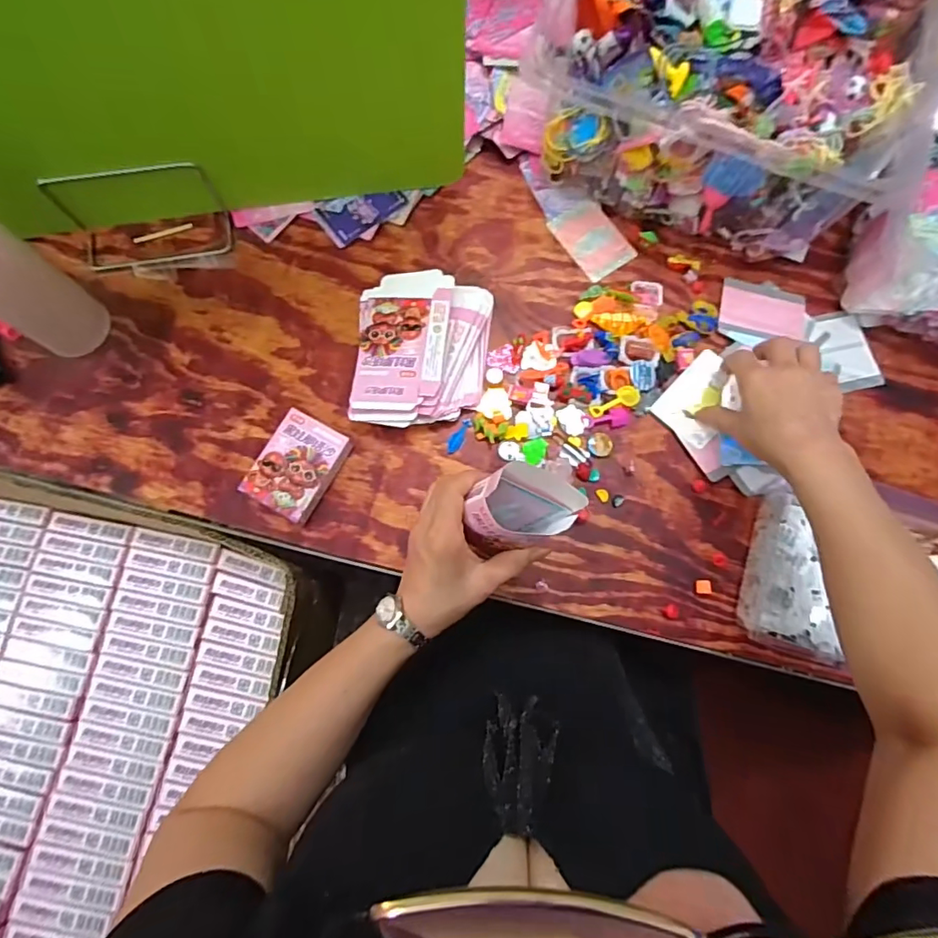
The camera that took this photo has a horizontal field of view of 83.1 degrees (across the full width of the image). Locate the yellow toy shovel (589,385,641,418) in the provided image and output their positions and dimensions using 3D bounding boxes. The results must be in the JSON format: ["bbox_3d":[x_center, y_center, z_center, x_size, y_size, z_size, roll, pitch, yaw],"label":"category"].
[{"bbox_3d":[0.146,-0.066,0.525,0.053,0.010,0.022,-26,78,-7],"label":"yellow toy shovel"}]

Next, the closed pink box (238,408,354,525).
[{"bbox_3d":[-0.163,-0.003,0.502,0.067,0.026,0.092,26,77,5],"label":"closed pink box"}]

